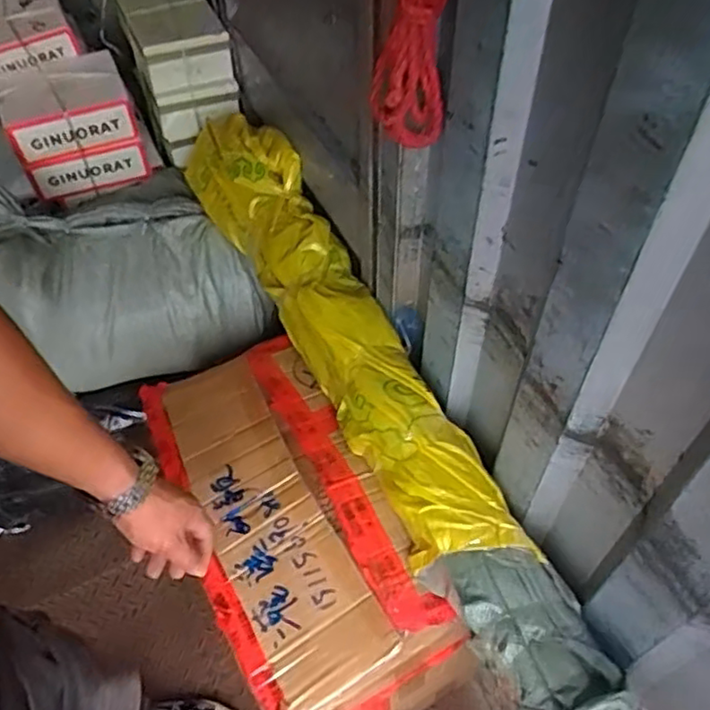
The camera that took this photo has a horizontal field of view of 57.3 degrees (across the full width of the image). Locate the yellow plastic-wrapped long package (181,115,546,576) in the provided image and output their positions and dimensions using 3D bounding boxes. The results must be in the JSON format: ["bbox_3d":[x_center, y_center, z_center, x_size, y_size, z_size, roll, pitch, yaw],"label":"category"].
[{"bbox_3d":[-0.058,-0.085,1.018,0.154,0.130,0.951,-23,59,-13],"label":"yellow plastic-wrapped long package"}]

